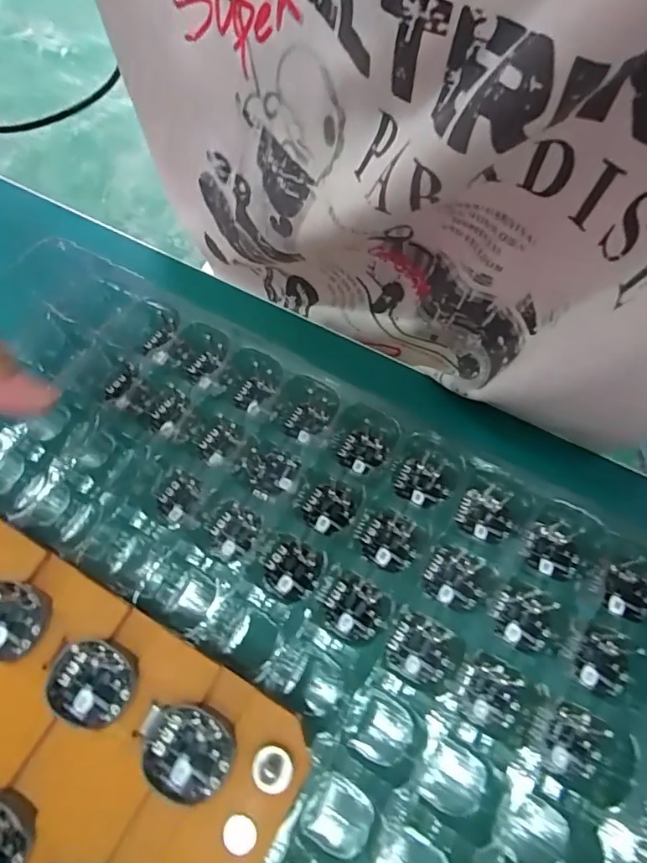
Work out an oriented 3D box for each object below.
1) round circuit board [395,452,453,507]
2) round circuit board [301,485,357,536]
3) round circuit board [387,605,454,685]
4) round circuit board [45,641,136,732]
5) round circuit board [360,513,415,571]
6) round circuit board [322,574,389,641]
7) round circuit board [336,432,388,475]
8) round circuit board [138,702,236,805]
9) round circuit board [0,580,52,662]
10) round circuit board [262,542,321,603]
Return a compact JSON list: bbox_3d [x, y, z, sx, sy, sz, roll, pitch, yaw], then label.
[{"bbox_3d":[0.048,0.022,0.239,0.027,0.004,0.024,-24,66,-8],"label":"round circuit board"},{"bbox_3d":[0.002,0.036,0.236,0.023,0.004,0.023,-1,65,3],"label":"round circuit board"},{"bbox_3d":[0.040,0.091,0.211,0.026,0.004,0.025,-1,65,3],"label":"round circuit board"},{"bbox_3d":[-0.080,0.086,0.173,0.029,0.005,0.024,20,68,12],"label":"round circuit board"},{"bbox_3d":[0.029,0.049,0.229,0.023,0.004,0.025,-1,65,3],"label":"round circuit board"},{"bbox_3d":[0.014,0.077,0.218,0.025,0.004,0.025,-1,65,3],"label":"round circuit board"},{"bbox_3d":[0.019,0.010,0.246,0.022,0.004,0.020,-1,65,3],"label":"round circuit board"},{"bbox_3d":[-0.046,0.103,0.164,0.032,0.005,0.025,13,66,10],"label":"round circuit board"},{"bbox_3d":[-0.116,0.068,0.182,0.031,0.006,0.026,4,65,6],"label":"round circuit board"},{"bbox_3d":[-0.015,0.063,0.225,0.024,0.004,0.025,-1,65,3],"label":"round circuit board"}]

